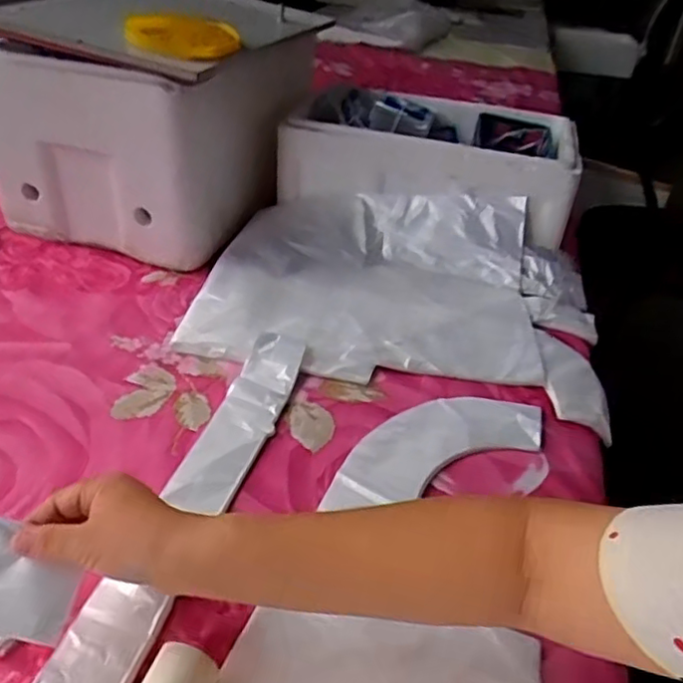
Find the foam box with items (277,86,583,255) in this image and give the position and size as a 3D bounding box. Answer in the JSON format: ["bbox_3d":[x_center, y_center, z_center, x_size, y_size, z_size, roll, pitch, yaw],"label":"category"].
[{"bbox_3d":[0.132,-0.288,0.964,0.398,0.118,0.300,9,36,5],"label":"foam box with items"}]

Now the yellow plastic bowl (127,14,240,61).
[{"bbox_3d":[-0.185,-0.362,0.760,0.122,0.026,0.122,3,34,-2],"label":"yellow plastic bowl"}]

